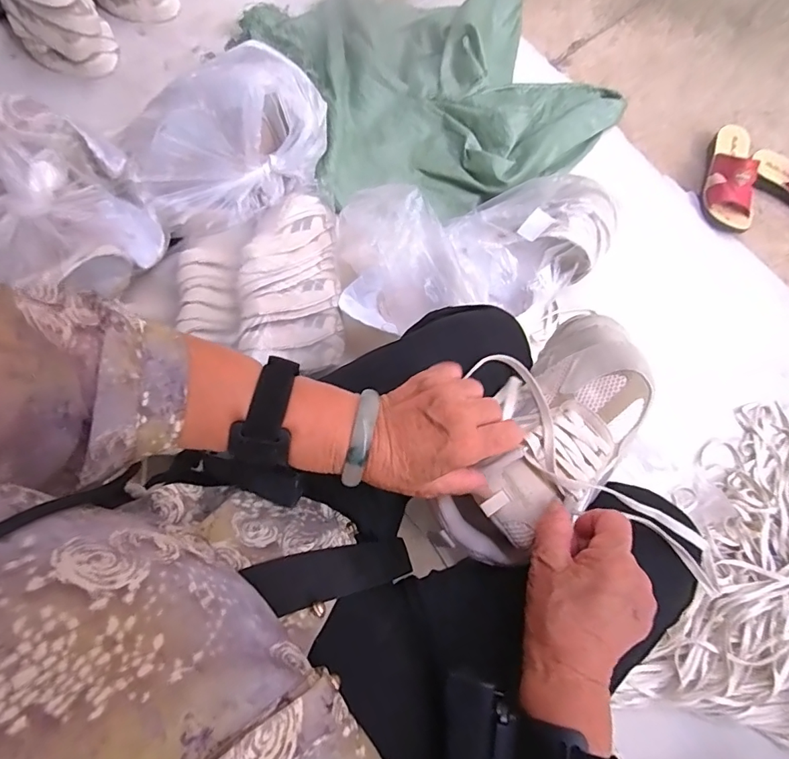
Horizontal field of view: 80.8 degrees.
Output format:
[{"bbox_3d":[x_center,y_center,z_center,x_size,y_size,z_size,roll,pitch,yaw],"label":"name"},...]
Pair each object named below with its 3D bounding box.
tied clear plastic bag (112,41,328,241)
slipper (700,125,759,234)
[{"bbox_3d":[-0.277,-0.416,0.778,0.361,0.202,0.209,-38,77,-5],"label":"tied clear plastic bag"},{"bbox_3d":[0.661,-0.406,0.903,0.085,0.072,0.227,13,74,2],"label":"slipper"}]

